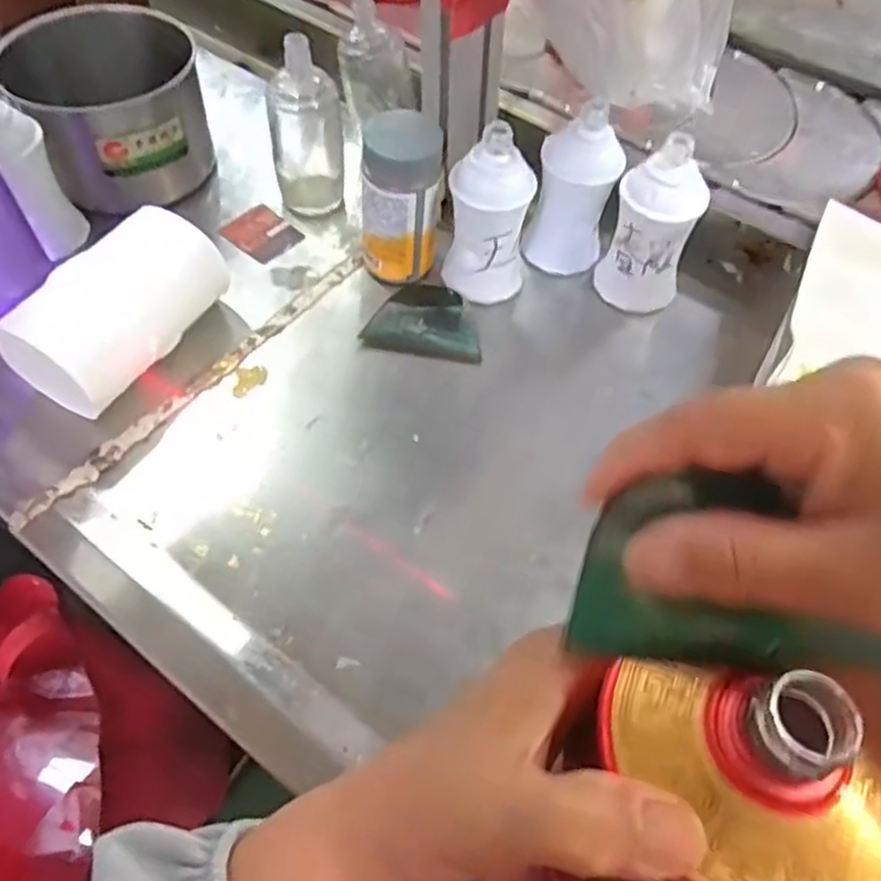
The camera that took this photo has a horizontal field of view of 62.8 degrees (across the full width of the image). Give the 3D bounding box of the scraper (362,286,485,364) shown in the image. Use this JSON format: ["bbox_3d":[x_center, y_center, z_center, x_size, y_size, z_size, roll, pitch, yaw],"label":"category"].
[{"bbox_3d":[-0.010,-0.084,0.501,0.080,0.015,0.051,10,59,5],"label":"scraper"}]

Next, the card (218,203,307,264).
[{"bbox_3d":[-0.138,-0.159,0.556,0.051,0.006,0.045,38,62,13],"label":"card"}]

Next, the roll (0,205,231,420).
[{"bbox_3d":[-0.201,-0.085,0.451,0.058,0.061,0.135,31,63,17],"label":"roll"}]

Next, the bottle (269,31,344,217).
[{"bbox_3d":[-0.103,-0.238,0.540,0.053,0.117,0.063,-11,59,-8],"label":"bottle"}]

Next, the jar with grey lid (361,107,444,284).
[{"bbox_3d":[-0.026,-0.162,0.492,0.054,0.106,0.052,9,59,5],"label":"jar with grey lid"}]

